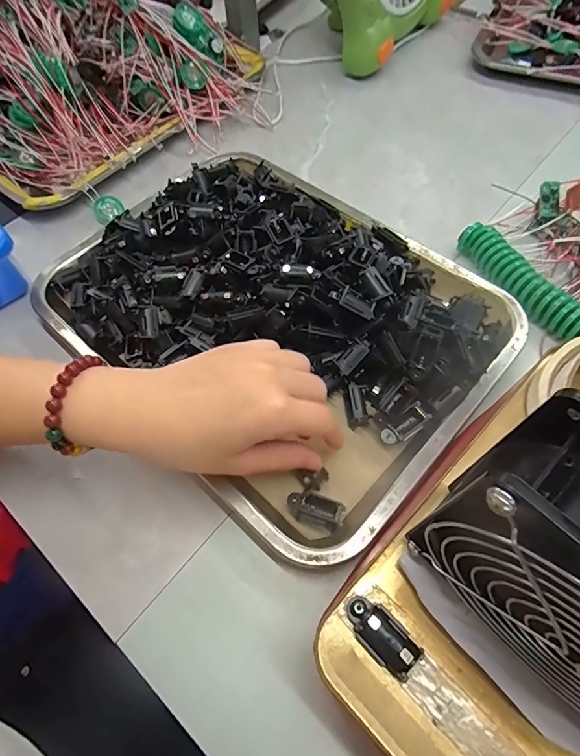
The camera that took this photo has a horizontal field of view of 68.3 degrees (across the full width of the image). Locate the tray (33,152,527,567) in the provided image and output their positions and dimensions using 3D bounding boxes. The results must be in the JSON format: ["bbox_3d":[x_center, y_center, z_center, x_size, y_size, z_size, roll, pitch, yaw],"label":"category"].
[{"bbox_3d":[-0.021,-0.060,0.341,0.345,0.051,0.264,38,70,22],"label":"tray"}]

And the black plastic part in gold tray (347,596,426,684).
[{"bbox_3d":[0.041,0.115,0.192,0.019,0.014,0.034,-40,65,-17],"label":"black plastic part in gold tray"}]

